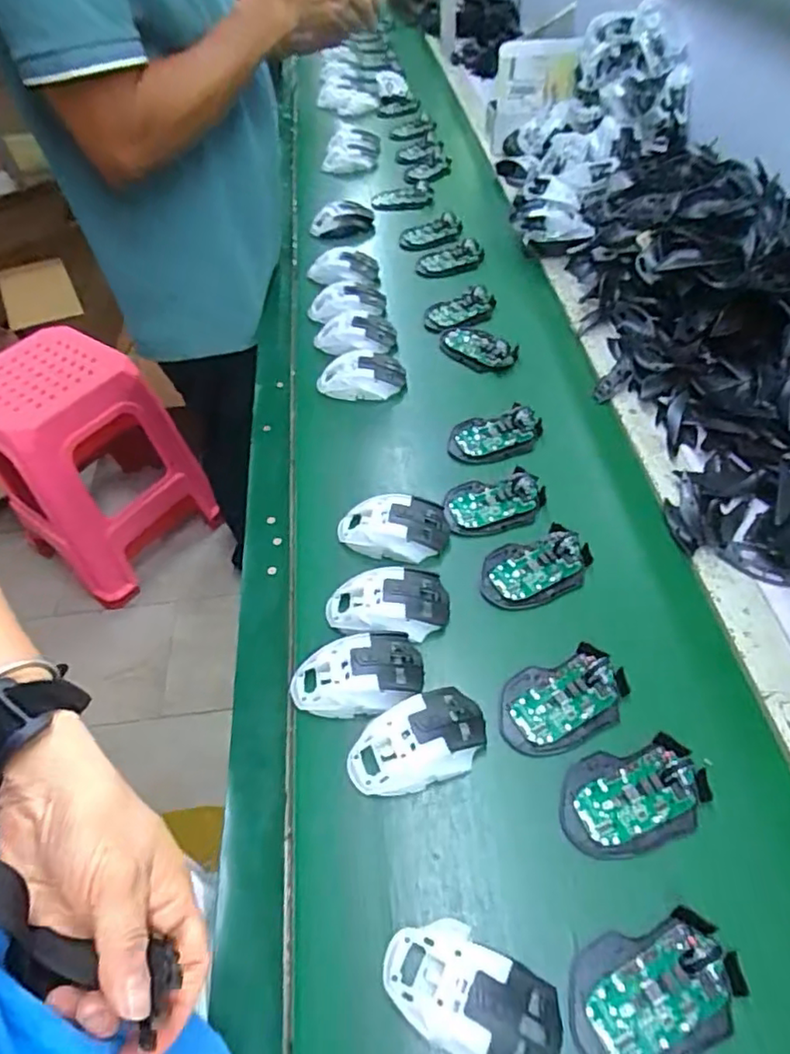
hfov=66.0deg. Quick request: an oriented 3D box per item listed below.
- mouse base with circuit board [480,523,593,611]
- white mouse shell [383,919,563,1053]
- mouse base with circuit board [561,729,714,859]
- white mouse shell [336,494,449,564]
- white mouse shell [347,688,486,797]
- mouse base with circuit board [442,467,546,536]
[{"bbox_3d":[0.140,0.038,0.604,0.114,0.018,0.069,-16,52,-8],"label":"mouse base with circuit board"},{"bbox_3d":[0.049,0.301,0.391,0.113,0.032,0.063,24,58,22],"label":"white mouse shell"},{"bbox_3d":[0.184,0.205,0.468,0.114,0.015,0.072,-17,52,-8],"label":"mouse base with circuit board"},{"bbox_3d":[-0.003,-0.001,0.639,0.118,0.037,0.067,7,53,11],"label":"white mouse shell"},{"bbox_3d":[0.018,0.174,0.496,0.113,0.035,0.061,-17,52,-8],"label":"white mouse shell"},{"bbox_3d":[0.108,-0.028,0.661,0.111,0.018,0.071,-8,51,-1],"label":"mouse base with circuit board"}]

